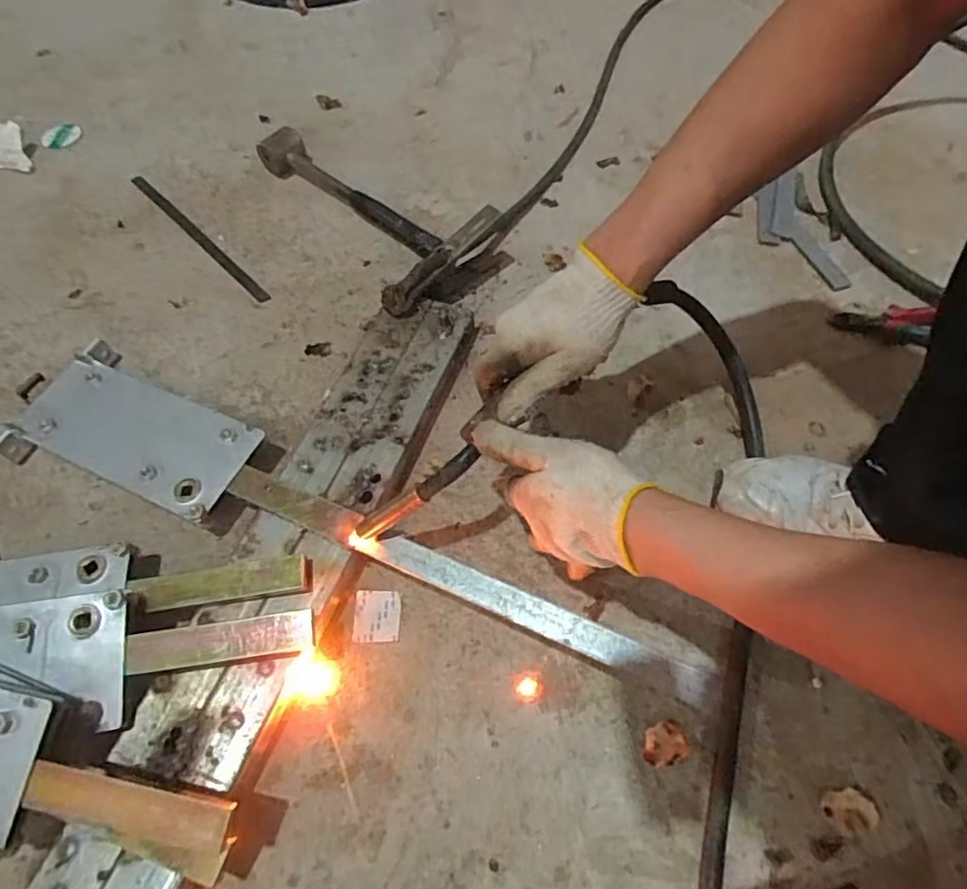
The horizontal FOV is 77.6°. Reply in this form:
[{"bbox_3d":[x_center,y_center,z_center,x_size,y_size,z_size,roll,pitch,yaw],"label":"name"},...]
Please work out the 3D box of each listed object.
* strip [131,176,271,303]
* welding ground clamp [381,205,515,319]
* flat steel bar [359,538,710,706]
[{"bbox_3d":[-0.359,-0.262,0.759,0.290,0.011,0.018,41,61,19],"label":"strip"},{"bbox_3d":[-0.040,-0.203,0.686,0.187,0.073,0.043,-41,69,-20],"label":"welding ground clamp"},{"bbox_3d":[0.032,0.130,0.478,0.288,0.009,0.027,19,74,18],"label":"flat steel bar"}]

